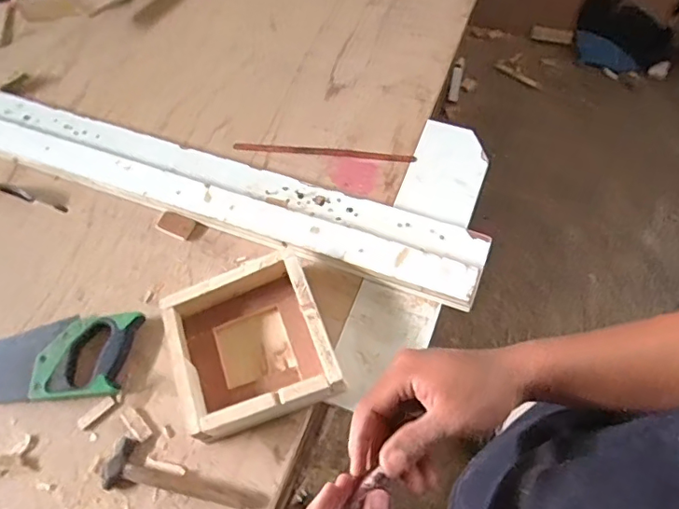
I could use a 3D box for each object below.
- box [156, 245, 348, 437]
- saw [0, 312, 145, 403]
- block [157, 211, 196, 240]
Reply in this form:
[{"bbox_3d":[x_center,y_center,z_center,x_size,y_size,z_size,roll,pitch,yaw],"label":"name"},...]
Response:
[{"bbox_3d":[-0.114,0.116,0.688,0.199,0.064,0.201,-20,64,-7],"label":"box"},{"bbox_3d":[-0.497,0.155,0.736,0.429,0.031,0.117,-4,63,0],"label":"saw"},{"bbox_3d":[-0.256,-0.047,0.811,0.059,0.010,0.031,23,67,13],"label":"block"}]

